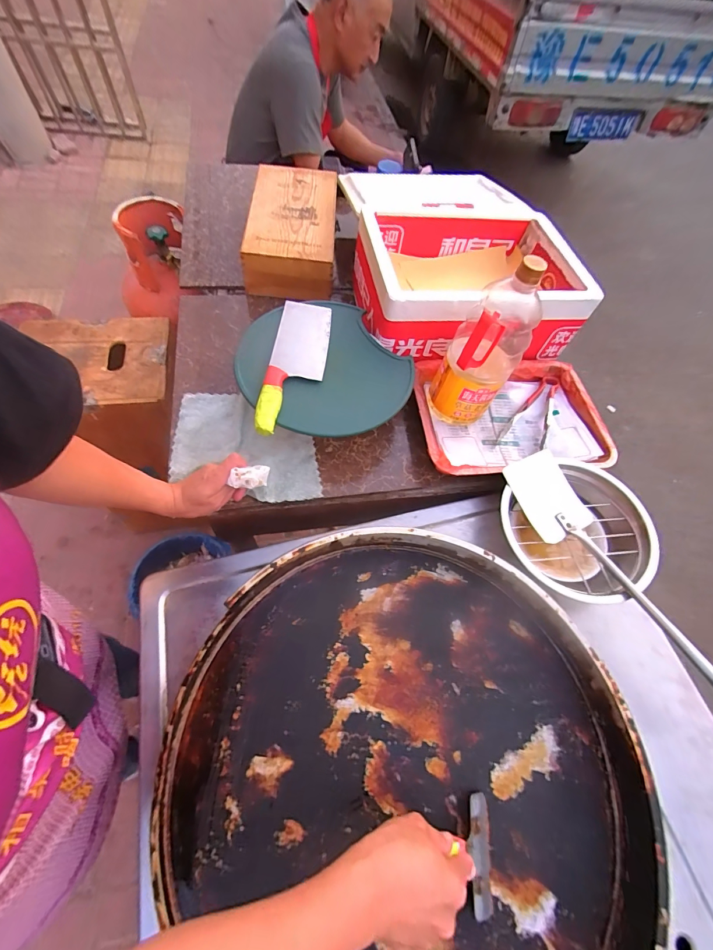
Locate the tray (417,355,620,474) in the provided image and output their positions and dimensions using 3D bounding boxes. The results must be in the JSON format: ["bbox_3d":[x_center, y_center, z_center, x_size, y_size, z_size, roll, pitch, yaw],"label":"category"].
[{"bbox_3d":[0.287,-0.134,0.730,0.355,0.063,0.315,-3,62,-8],"label":"tray"}]

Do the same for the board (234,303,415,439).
[{"bbox_3d":[-0.061,-0.185,0.632,0.264,0.029,0.293,-32,70,-21],"label":"board"}]

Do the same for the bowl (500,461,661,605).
[{"bbox_3d":[0.345,0.095,0.600,0.209,0.098,0.213,3,62,-5],"label":"bowl"}]

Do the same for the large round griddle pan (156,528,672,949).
[{"bbox_3d":[0.053,0.327,0.424,0.516,0.062,0.526,2,62,-3],"label":"large round griddle pan"}]

